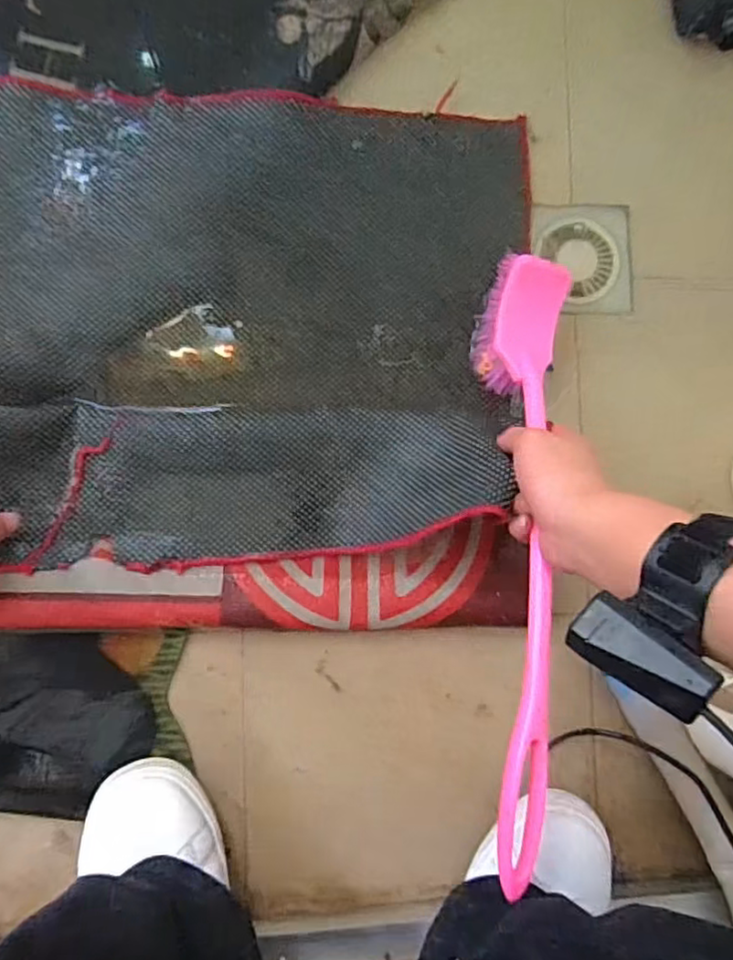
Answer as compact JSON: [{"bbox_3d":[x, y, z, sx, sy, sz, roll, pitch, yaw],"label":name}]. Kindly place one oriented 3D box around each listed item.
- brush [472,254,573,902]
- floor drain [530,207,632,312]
[{"bbox_3d":[0.119,0.038,0.460,0.064,0.062,0.448,5,72,-7],"label":"brush"},{"bbox_3d":[0.198,-0.202,0.575,0.093,0.010,0.099,-3,88,-7],"label":"floor drain"}]

